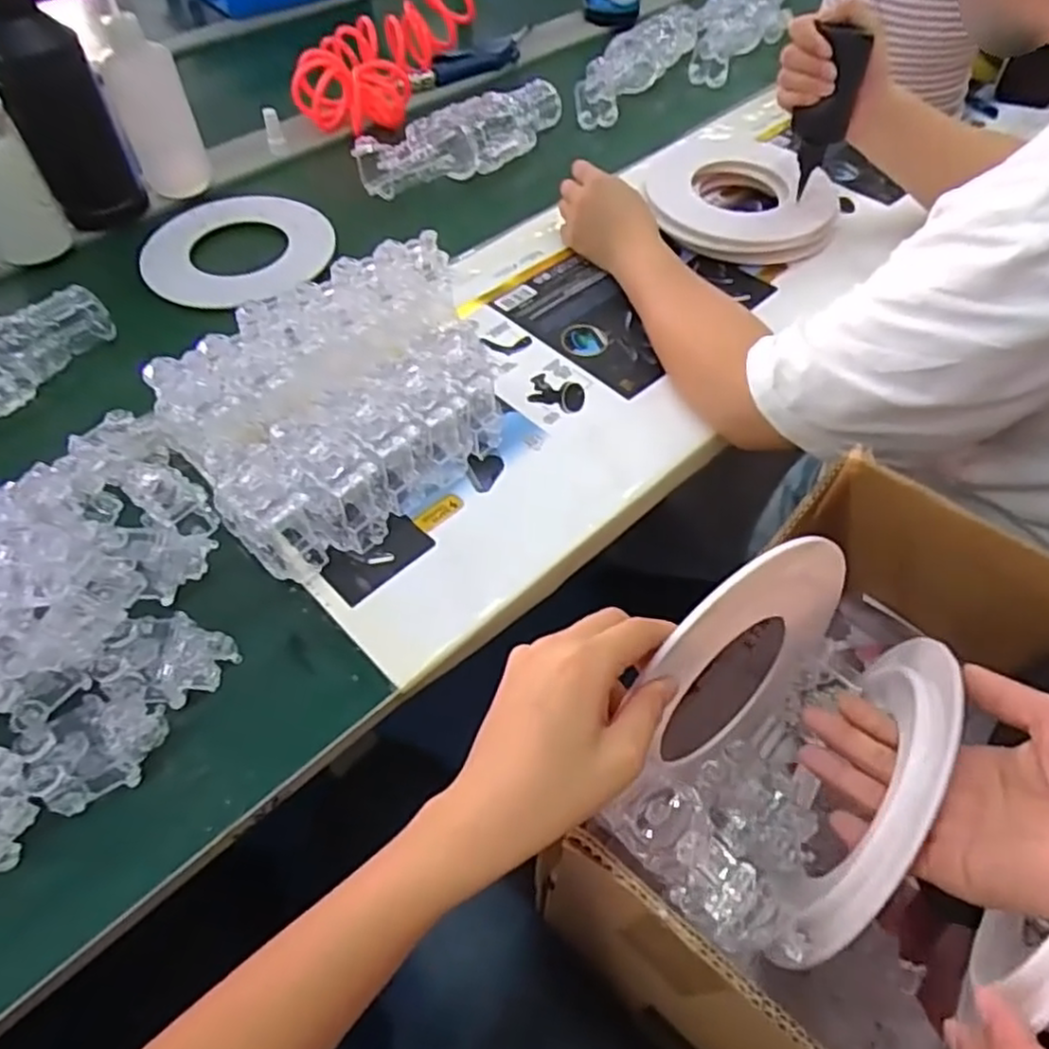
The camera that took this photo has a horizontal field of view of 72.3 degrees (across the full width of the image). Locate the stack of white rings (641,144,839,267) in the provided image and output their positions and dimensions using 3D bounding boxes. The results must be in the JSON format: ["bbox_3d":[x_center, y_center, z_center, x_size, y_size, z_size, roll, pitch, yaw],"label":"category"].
[{"bbox_3d":[0.238,-0.352,0.767,0.187,0.042,0.193,20,56,14],"label":"stack of white rings"}]

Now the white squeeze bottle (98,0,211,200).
[{"bbox_3d":[-0.379,-0.438,0.719,0.072,0.202,0.070,-25,58,-17],"label":"white squeeze bottle"}]

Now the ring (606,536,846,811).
[{"bbox_3d":[0.113,0.078,0.383,0.166,0.157,0.009,1,28,-43],"label":"ring"}]

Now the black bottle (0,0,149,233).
[{"bbox_3d":[-0.427,-0.380,0.665,0.076,0.216,0.071,-19,56,-13],"label":"black bottle"}]

